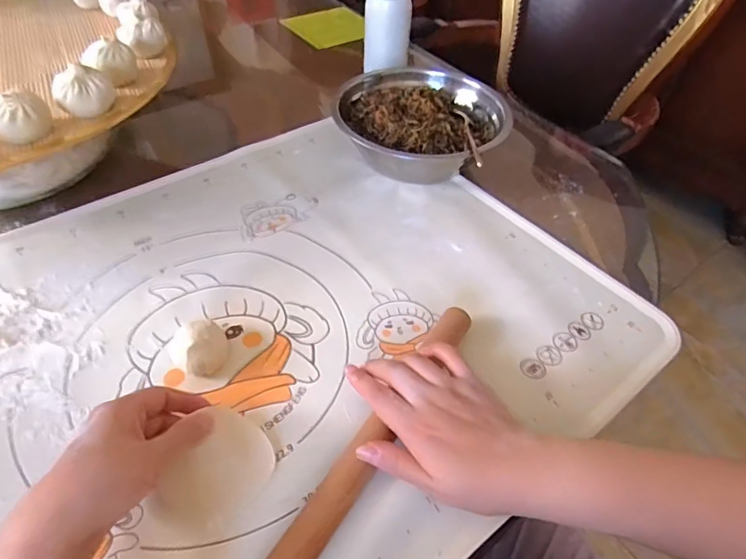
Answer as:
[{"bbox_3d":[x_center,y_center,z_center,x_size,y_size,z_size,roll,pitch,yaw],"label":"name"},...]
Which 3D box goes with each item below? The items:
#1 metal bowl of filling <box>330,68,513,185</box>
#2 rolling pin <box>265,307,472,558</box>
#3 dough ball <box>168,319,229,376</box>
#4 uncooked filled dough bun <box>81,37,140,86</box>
[{"bbox_3d":[0.058,-0.186,0.577,0.201,0.074,0.185,17,50,12],"label":"metal bowl of filling"},{"bbox_3d":[0.001,0.112,0.336,0.025,0.020,0.271,28,53,19],"label":"rolling pin"},{"bbox_3d":[-0.141,0.058,0.387,0.044,0.028,0.040,1,49,-2],"label":"dough ball"},{"bbox_3d":[-0.242,-0.198,0.440,0.043,0.032,0.044,-19,52,-19],"label":"uncooked filled dough bun"}]

